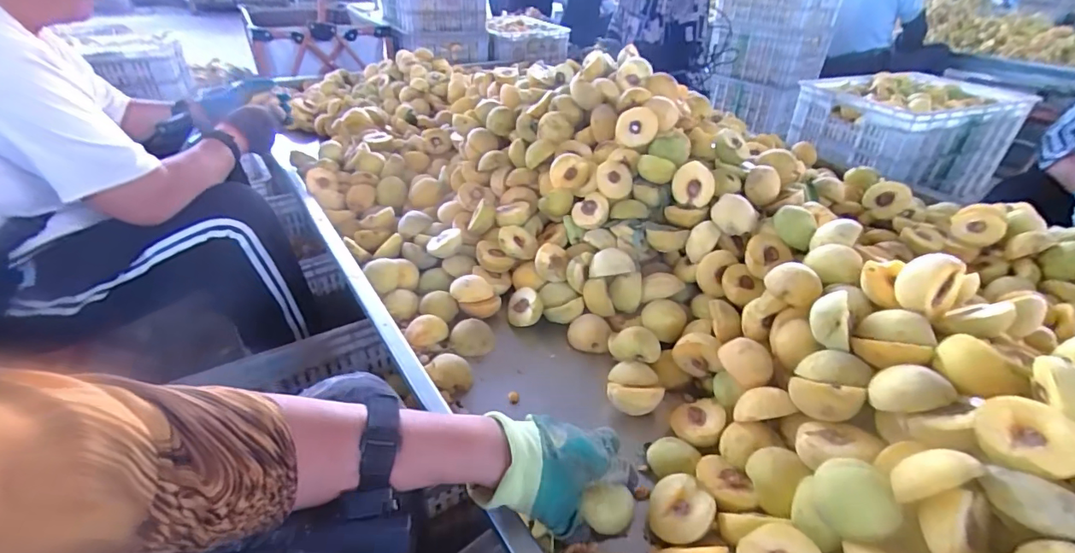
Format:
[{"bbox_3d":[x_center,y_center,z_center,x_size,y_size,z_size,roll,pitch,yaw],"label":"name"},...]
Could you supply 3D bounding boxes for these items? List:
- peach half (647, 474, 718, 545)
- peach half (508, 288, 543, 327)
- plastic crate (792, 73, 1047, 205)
[{"bbox_3d":[0.137,0.224,0.460,0.058,0.034,0.059,-24,38,20],"label":"peach half"},{"bbox_3d":[-0.021,0.043,0.694,0.052,0.034,0.051,1,34,-3],"label":"peach half"},{"bbox_3d":[1.040,-0.419,1.398,0.579,0.218,0.361,-13,37,-22],"label":"plastic crate"}]

